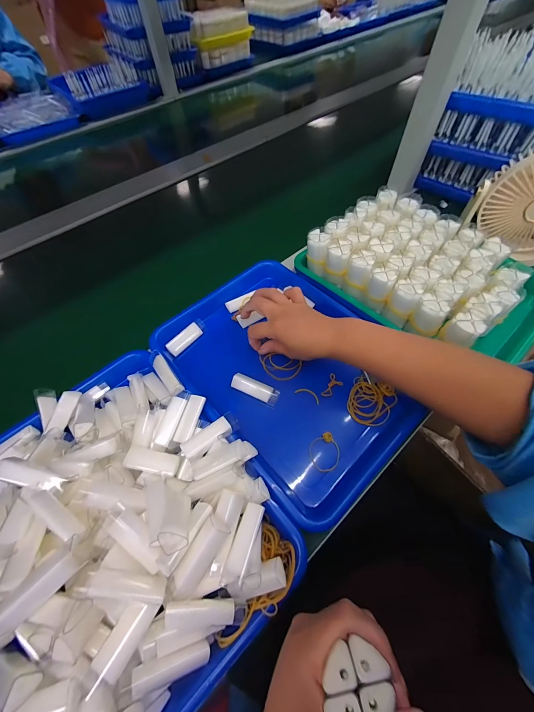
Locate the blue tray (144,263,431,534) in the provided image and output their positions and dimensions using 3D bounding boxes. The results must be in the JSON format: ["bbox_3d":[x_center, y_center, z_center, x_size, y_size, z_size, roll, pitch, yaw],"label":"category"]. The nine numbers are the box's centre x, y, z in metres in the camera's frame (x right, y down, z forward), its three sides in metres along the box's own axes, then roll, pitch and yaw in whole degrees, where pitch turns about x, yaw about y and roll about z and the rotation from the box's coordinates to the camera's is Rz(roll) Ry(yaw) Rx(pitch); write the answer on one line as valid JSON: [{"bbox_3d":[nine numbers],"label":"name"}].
[{"bbox_3d":[0.024,0.008,0.375,0.242,0.029,0.338,-37,64,-18],"label":"blue tray"}]

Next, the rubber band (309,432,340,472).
[{"bbox_3d":[0.069,0.113,0.321,0.036,0.008,0.040,-20,60,-10],"label":"rubber band"}]

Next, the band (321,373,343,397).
[{"bbox_3d":[0.087,0.041,0.362,0.019,0.004,0.035,28,64,17],"label":"band"}]

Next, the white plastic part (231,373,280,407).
[{"bbox_3d":[-0.015,0.043,0.363,0.063,0.013,0.022,22,62,14],"label":"white plastic part"}]

